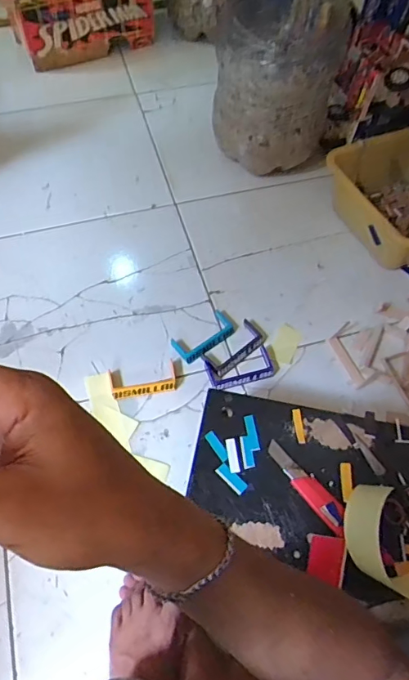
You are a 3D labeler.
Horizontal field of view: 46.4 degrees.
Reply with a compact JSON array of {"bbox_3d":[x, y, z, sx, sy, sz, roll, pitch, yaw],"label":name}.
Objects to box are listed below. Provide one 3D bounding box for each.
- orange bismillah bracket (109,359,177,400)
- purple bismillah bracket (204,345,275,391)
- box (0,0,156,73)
[{"bbox_3d":[-0.102,0.068,0.796,0.107,0.021,0.049,-9,60,-7],"label":"orange bismillah bracket"},{"bbox_3d":[0.061,0.048,0.811,0.112,0.017,0.057,-13,61,-10],"label":"purple bismillah bracket"},{"bbox_3d":[-0.323,-0.830,1.167,0.353,0.161,0.195,-22,63,-15],"label":"box"}]

